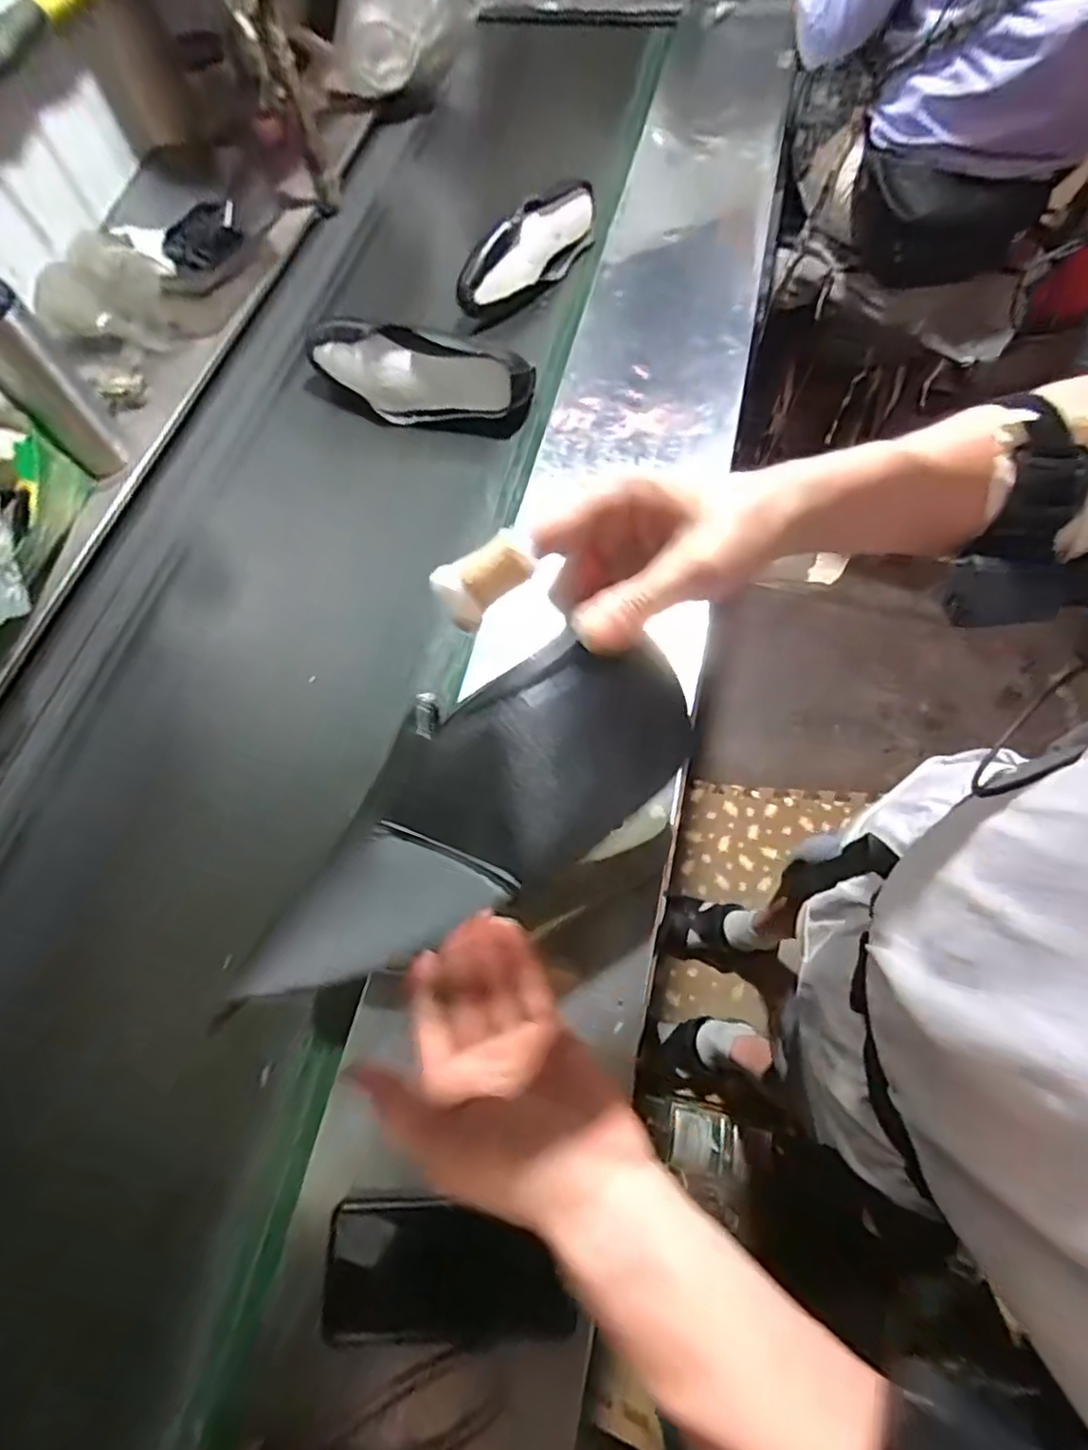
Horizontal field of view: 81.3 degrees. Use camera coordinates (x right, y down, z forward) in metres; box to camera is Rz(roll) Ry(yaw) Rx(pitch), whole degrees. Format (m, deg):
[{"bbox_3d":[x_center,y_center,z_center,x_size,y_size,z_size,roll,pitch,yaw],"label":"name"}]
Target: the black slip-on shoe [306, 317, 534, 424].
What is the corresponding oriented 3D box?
[{"bbox_3d":[-0.164,-0.458,0.822,0.293,0.096,0.069,10,67,5],"label":"black slip-on shoe"}]

